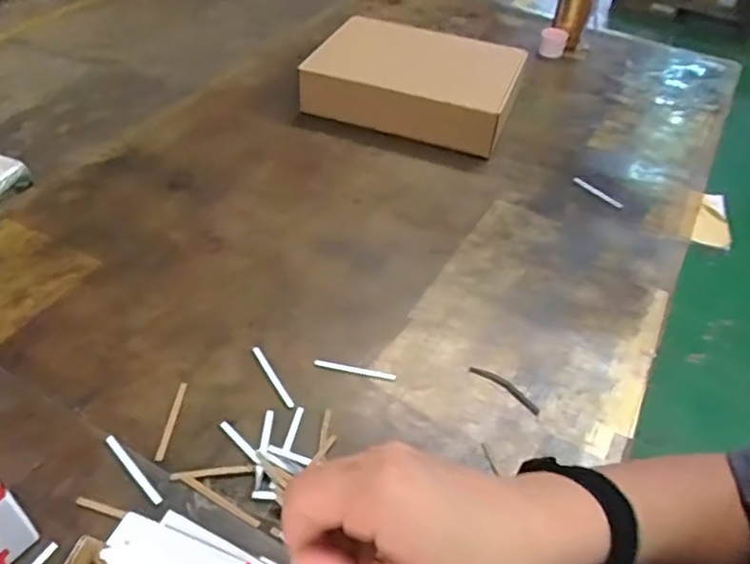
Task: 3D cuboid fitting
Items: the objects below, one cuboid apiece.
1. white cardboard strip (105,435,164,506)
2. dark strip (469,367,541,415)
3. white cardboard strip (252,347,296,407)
[{"bbox_3d":[-0.240,0.185,0.609,0.094,0.005,0.008,35,53,29],"label":"white cardboard strip"},{"bbox_3d":[0.150,0.120,0.702,0.090,0.004,0.017,34,52,28],"label":"dark strip"},{"bbox_3d":[-0.115,0.106,0.691,0.008,0.006,0.093,-23,50,-24],"label":"white cardboard strip"}]

